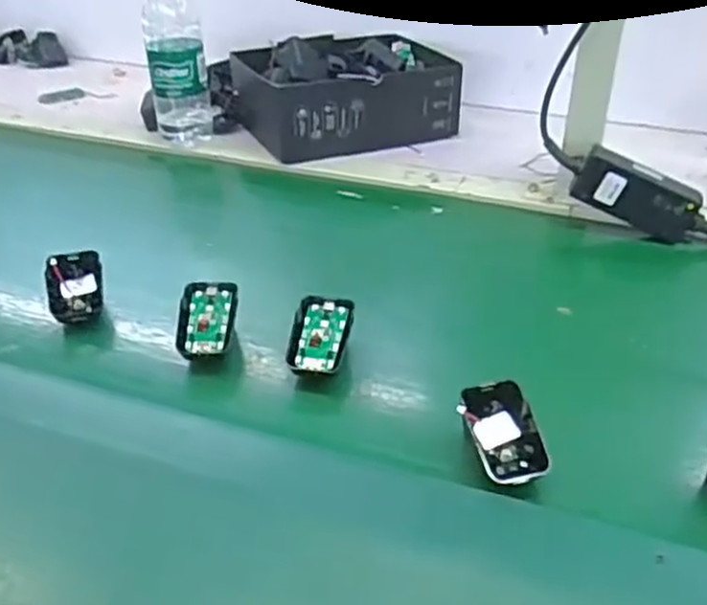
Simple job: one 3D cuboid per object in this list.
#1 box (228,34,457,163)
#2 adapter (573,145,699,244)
[{"bbox_3d":[-0.006,-0.261,0.943,0.257,0.094,0.173,-12,36,-16],"label":"box"},{"bbox_3d":[0.271,-0.101,0.720,0.117,0.052,0.026,27,45,4],"label":"adapter"}]

